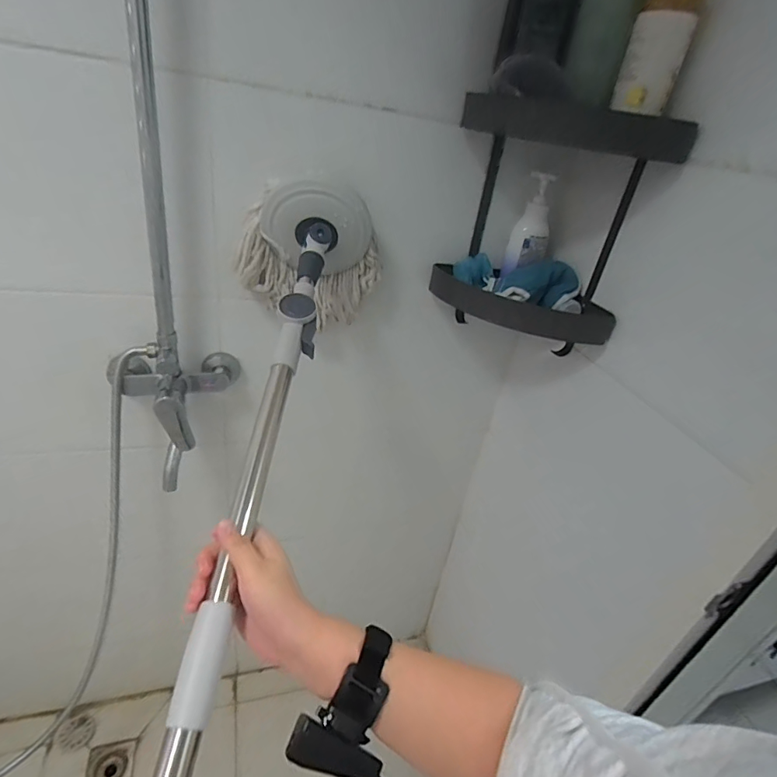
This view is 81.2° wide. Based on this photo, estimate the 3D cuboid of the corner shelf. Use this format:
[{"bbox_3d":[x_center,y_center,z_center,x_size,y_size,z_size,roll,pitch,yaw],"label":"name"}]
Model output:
[{"bbox_3d":[0.226,-0.254,0.691,0.242,0.305,0.249,0,30,-13],"label":"corner shelf"}]

